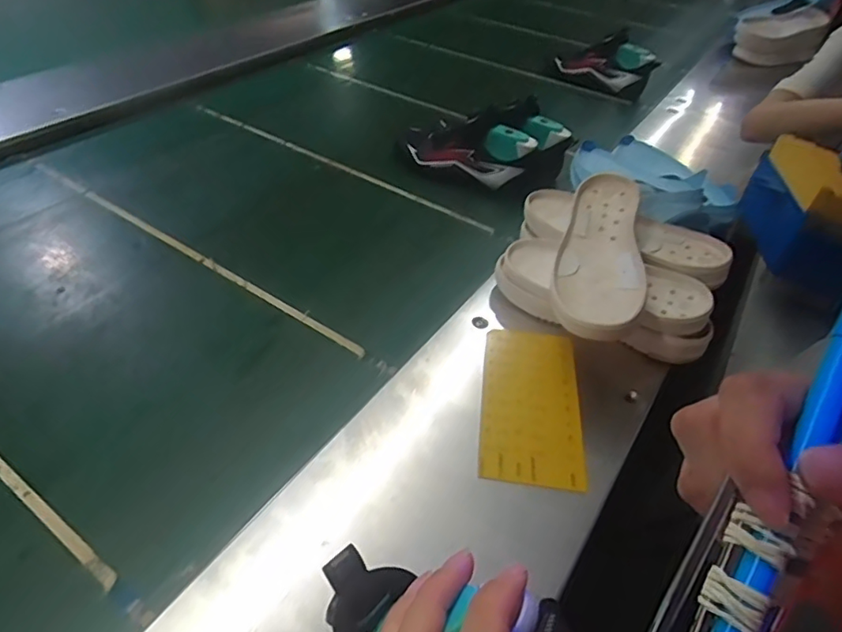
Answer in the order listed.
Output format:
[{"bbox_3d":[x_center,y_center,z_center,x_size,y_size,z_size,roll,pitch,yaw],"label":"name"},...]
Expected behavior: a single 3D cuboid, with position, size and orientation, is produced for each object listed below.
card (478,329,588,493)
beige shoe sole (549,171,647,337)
[{"bbox_3d":[0.111,0.087,0.554,0.097,0.006,0.187,5,47,3],"label":"card"},{"bbox_3d":[0.206,-0.073,0.619,0.095,0.034,0.261,9,53,15],"label":"beige shoe sole"}]

